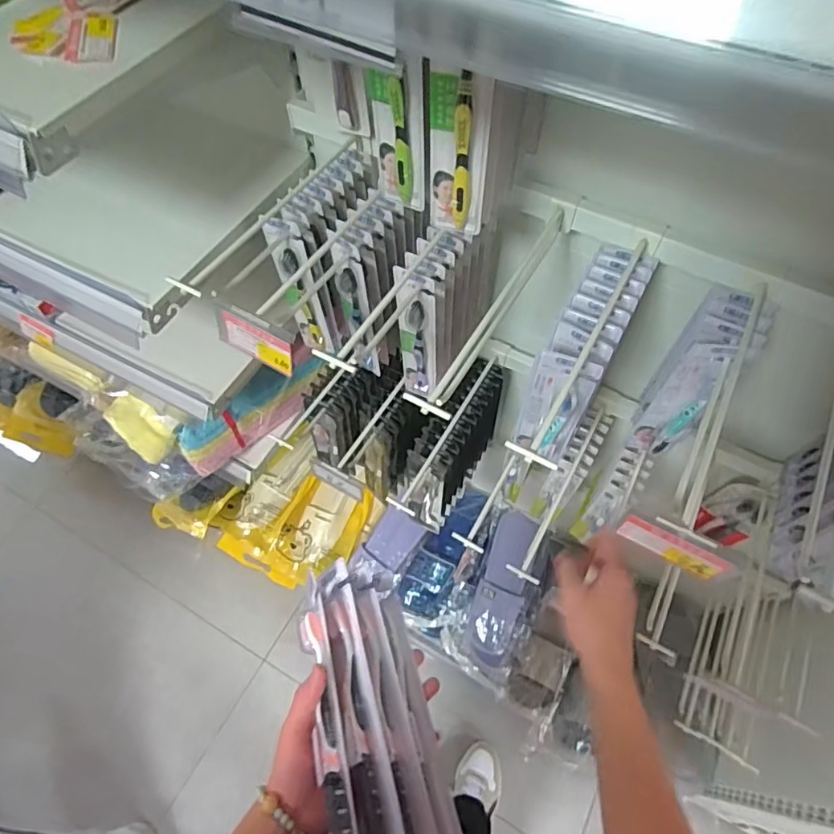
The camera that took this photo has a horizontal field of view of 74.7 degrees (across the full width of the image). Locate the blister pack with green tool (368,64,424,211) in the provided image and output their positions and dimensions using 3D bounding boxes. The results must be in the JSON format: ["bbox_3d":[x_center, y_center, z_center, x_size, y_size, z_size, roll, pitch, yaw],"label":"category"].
[{"bbox_3d":[-0.018,-0.219,0.441,0.040,0.115,0.015,18,63,10],"label":"blister pack with green tool"}]

